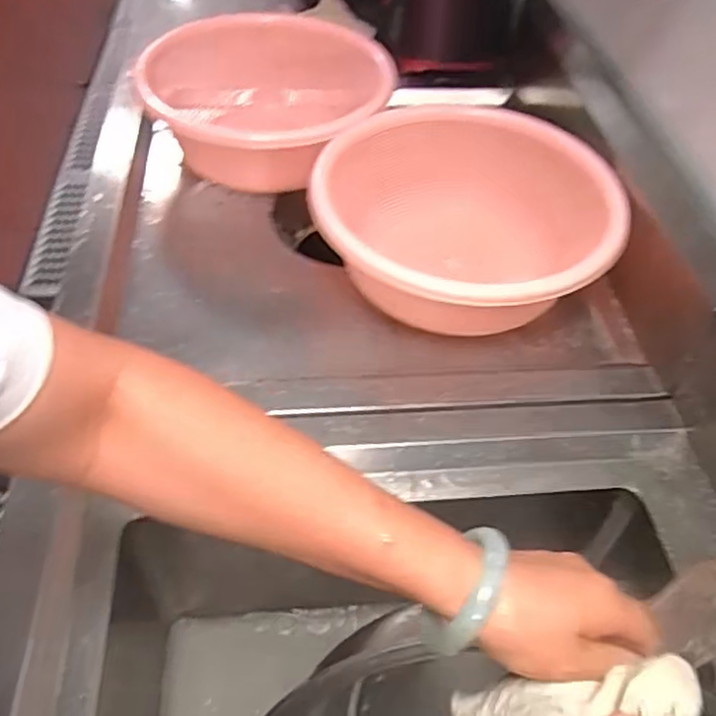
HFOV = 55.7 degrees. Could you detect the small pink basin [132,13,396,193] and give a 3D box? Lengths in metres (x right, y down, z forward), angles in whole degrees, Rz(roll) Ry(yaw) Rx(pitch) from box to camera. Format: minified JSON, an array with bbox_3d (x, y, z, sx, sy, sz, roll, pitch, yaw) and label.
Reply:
[{"bbox_3d":[-0.146,-0.351,0.975,0.362,0.138,0.341,3,49,-3],"label":"small pink basin"}]

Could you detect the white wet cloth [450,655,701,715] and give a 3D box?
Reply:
[{"bbox_3d":[0.107,0.195,0.365,0.030,0.152,0.071,45,53,-8],"label":"white wet cloth"}]

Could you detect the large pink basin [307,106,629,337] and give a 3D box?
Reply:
[{"bbox_3d":[0.134,-0.160,0.819,0.332,0.131,0.343,3,49,-3],"label":"large pink basin"}]

